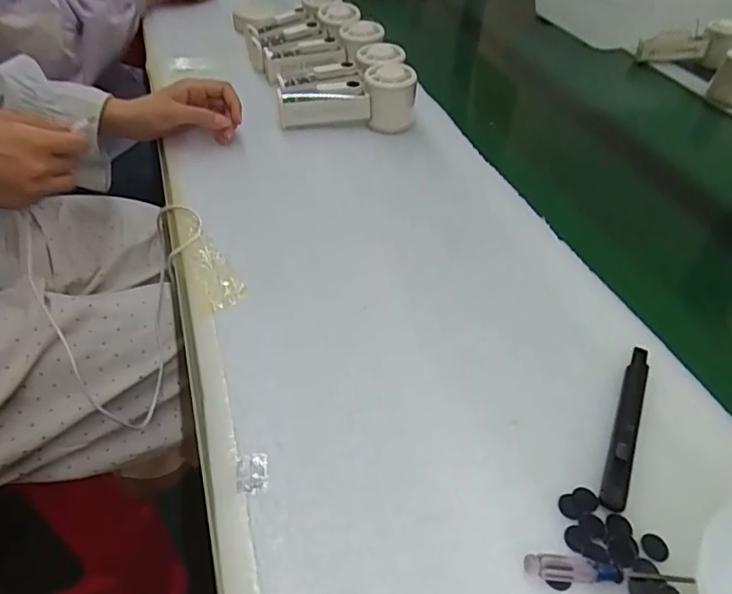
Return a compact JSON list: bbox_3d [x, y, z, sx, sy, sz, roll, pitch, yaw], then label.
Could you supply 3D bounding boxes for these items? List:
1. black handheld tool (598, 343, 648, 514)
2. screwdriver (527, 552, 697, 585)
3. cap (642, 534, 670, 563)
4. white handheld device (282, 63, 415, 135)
[{"bbox_3d":[0.173,0.081,0.362,0.016,0.013,0.136,23,46,17],"label":"black handheld tool"},{"bbox_3d":[0.129,0.146,0.289,0.090,0.011,0.011,4,43,-1],"label":"screwdriver"},{"bbox_3d":[0.163,0.140,0.306,0.016,0.004,0.015,3,43,-3],"label":"cap"},{"bbox_3d":[-0.024,-0.223,0.625,0.155,0.068,0.044,-8,45,-14],"label":"white handheld device"}]

